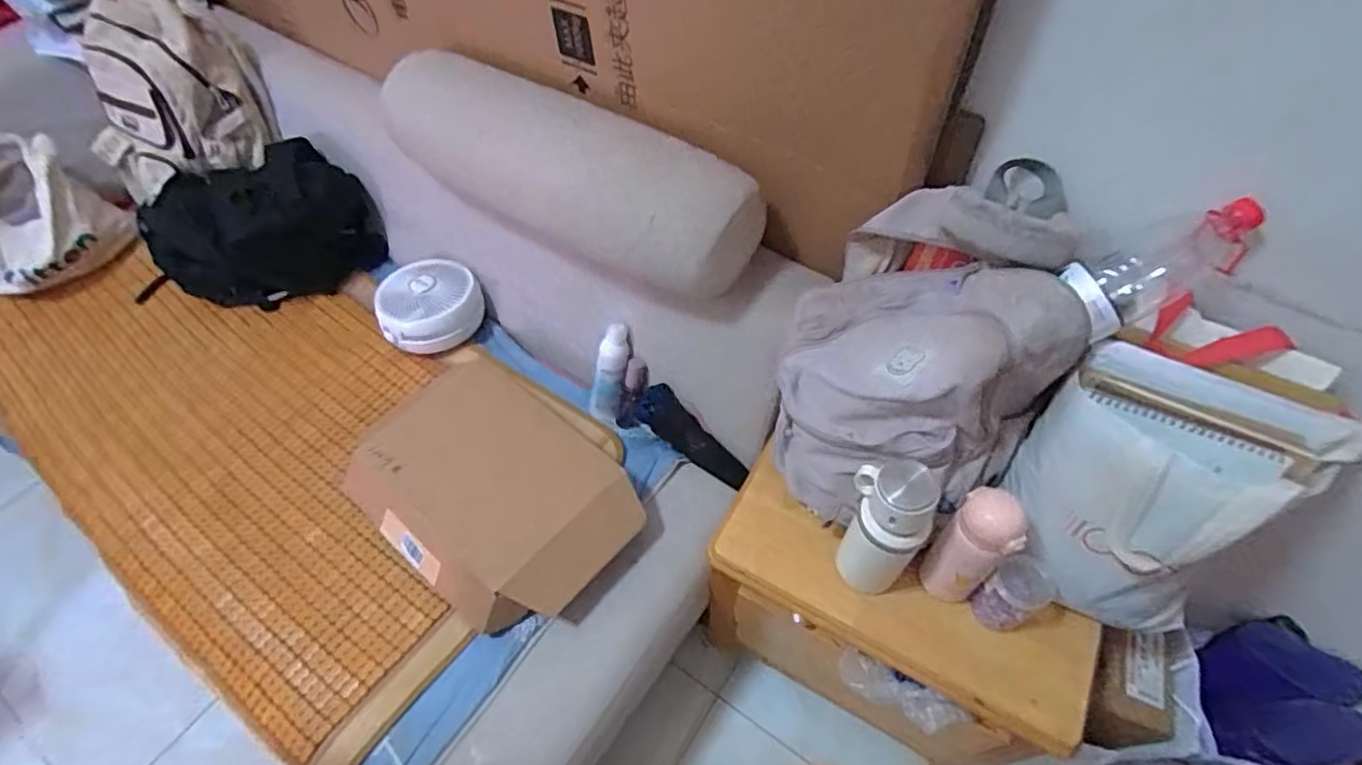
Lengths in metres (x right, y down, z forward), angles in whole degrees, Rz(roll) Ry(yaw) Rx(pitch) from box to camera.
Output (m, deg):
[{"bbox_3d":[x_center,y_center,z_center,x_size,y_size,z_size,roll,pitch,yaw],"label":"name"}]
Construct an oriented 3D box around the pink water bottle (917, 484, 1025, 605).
[{"bbox_3d":[0.342,0.200,0.756,0.069,0.189,0.069,-1,54,1],"label":"pink water bottle"}]

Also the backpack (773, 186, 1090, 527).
[{"bbox_3d":[0.289,-0.013,0.797,0.314,0.329,0.284,14,56,12],"label":"backpack"}]

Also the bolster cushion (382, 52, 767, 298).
[{"bbox_3d":[-0.199,-0.358,0.985,0.713,0.174,0.182,37,63,25],"label":"bolster cushion"}]

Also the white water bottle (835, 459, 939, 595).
[{"bbox_3d":[0.238,0.175,0.762,0.065,0.232,0.095,-36,60,-22],"label":"white water bottle"}]

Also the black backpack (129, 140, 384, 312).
[{"bbox_3d":[-0.874,-0.353,1.345,0.420,0.202,0.339,-19,56,-12],"label":"black backpack"}]

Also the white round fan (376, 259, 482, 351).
[{"bbox_3d":[-0.478,-0.148,1.215,0.186,0.082,0.187,-1,54,1],"label":"white round fan"}]

